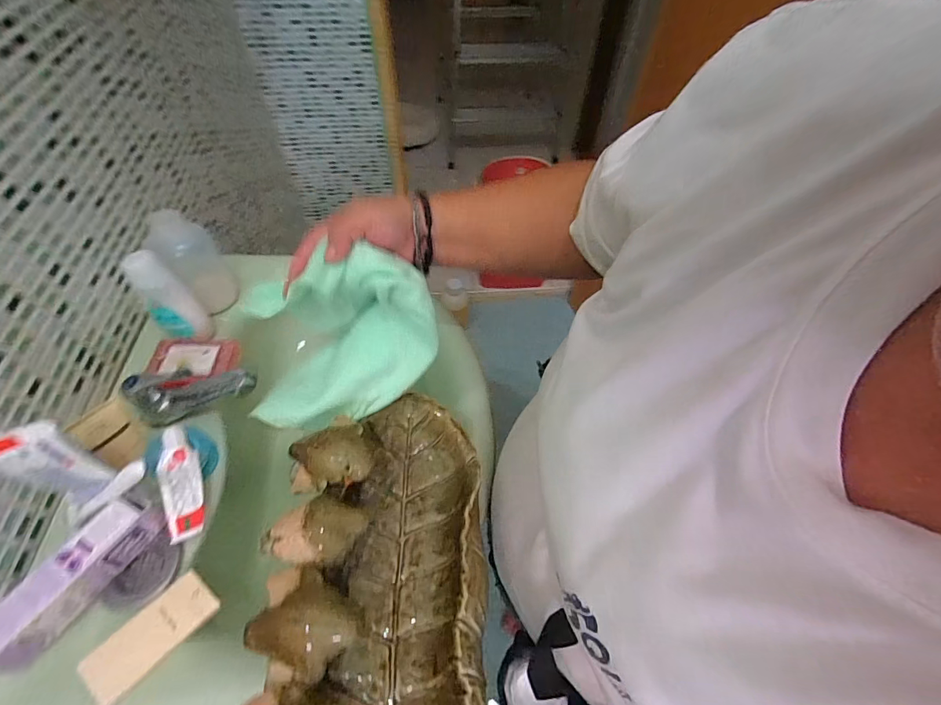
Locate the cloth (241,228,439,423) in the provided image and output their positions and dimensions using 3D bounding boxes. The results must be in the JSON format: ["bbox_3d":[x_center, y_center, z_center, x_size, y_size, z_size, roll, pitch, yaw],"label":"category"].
[{"bbox_3d":[-0.108,-0.012,0.360,0.152,0.114,0.088,-7,56,-6],"label":"cloth"}]

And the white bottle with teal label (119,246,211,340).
[{"bbox_3d":[-0.315,-0.054,0.443,0.040,0.104,0.042,0,55,-1],"label":"white bottle with teal label"}]

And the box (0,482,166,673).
[{"bbox_3d":[-0.293,0.165,0.320,0.025,0.046,0.129,25,58,15],"label":"box"}]

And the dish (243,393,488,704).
[{"bbox_3d":[-0.065,0.171,0.315,0.149,0.074,0.294,-2,55,-2],"label":"dish"}]

